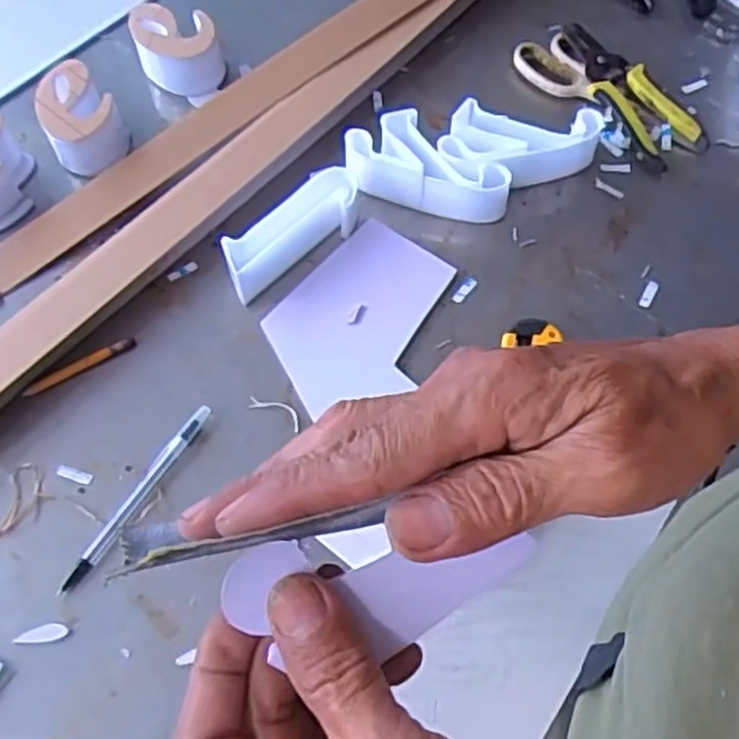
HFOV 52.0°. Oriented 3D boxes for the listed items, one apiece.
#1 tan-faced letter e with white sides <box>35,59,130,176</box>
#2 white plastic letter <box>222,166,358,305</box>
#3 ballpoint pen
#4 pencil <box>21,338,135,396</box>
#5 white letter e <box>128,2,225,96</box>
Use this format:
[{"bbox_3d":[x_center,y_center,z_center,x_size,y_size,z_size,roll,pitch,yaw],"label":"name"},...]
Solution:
[{"bbox_3d":[-0.248,-0.218,0.650,0.063,0.042,0.094,-21,65,-11],"label":"tan-faced letter e with white sides"},{"bbox_3d":[-0.057,-0.110,0.596,0.129,0.043,0.034,-36,68,-17],"label":"white plastic letter"},{"bbox_3d":[-0.156,0.085,0.513,0.012,0.007,0.149,29,66,14],"label":"ballpoint pen"},{"bbox_3d":[-0.213,-0.002,0.559,0.084,0.004,0.011,-30,67,-15],"label":"pencil"},{"bbox_3d":[-0.175,-0.295,0.689,0.070,0.040,0.072,0,62,0],"label":"white letter e"}]

